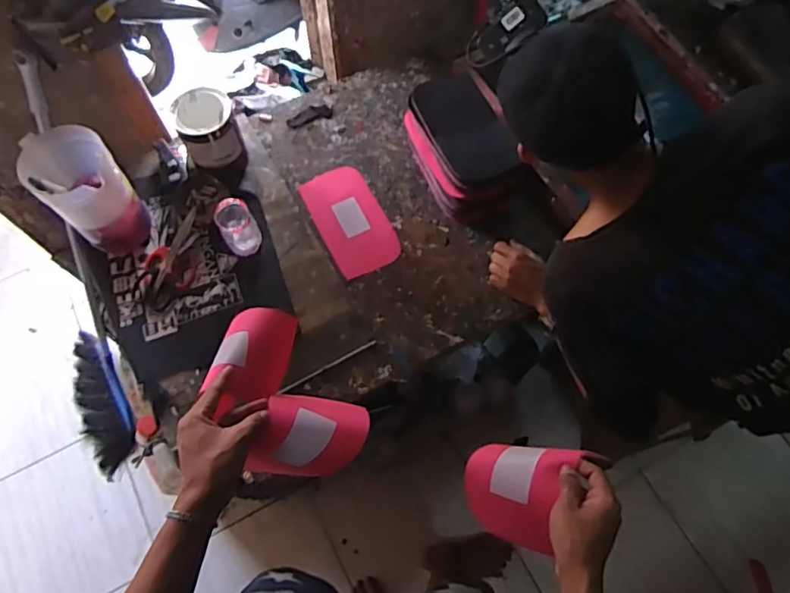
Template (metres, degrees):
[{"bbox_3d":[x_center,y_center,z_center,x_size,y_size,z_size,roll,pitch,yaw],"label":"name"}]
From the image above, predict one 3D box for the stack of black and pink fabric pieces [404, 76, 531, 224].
[{"bbox_3d":[0.131,-0.289,1.077,0.147,0.140,0.251,-23,67,-9],"label":"stack of black and pink fabric pieces"}]

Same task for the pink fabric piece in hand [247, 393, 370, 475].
[{"bbox_3d":[-0.102,0.167,0.659,0.145,0.044,0.094,18,75,-28],"label":"pink fabric piece in hand"}]

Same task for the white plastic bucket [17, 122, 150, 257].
[{"bbox_3d":[-0.529,-0.185,0.965,0.121,0.236,0.129,0,66,1],"label":"white plastic bucket"}]

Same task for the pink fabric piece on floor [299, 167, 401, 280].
[{"bbox_3d":[-0.089,-0.151,1.091,0.125,0.006,0.239,-25,68,-10],"label":"pink fabric piece on floor"}]

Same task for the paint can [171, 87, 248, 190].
[{"bbox_3d":[-0.353,-0.306,1.082,0.108,0.152,0.136,-20,67,-8],"label":"paint can"}]

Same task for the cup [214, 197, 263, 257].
[{"bbox_3d":[-0.287,-0.128,1.011,0.064,0.098,0.074,-25,68,-10],"label":"cup"}]

